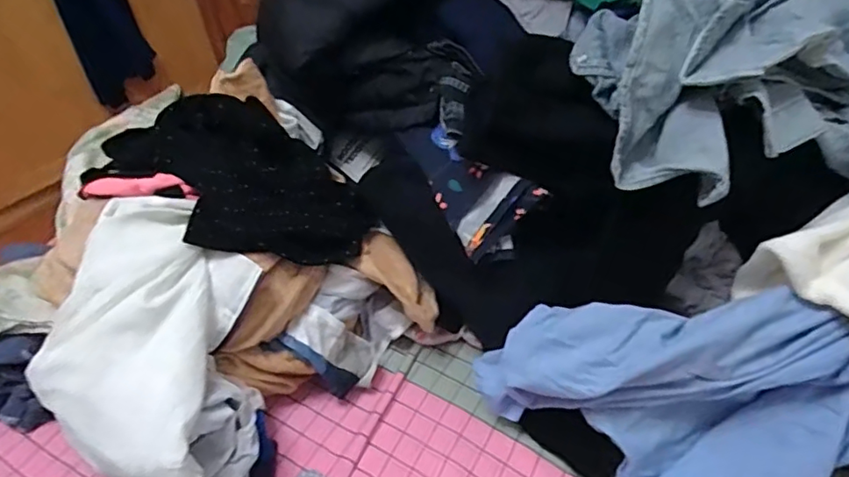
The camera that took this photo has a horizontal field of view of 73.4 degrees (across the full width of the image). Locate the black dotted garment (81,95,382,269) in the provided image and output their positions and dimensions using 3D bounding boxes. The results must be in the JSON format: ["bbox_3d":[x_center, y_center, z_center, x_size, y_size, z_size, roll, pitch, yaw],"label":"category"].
[{"bbox_3d":[-0.246,-0.071,0.677,0.342,0.138,0.174,10,43,17],"label":"black dotted garment"}]

